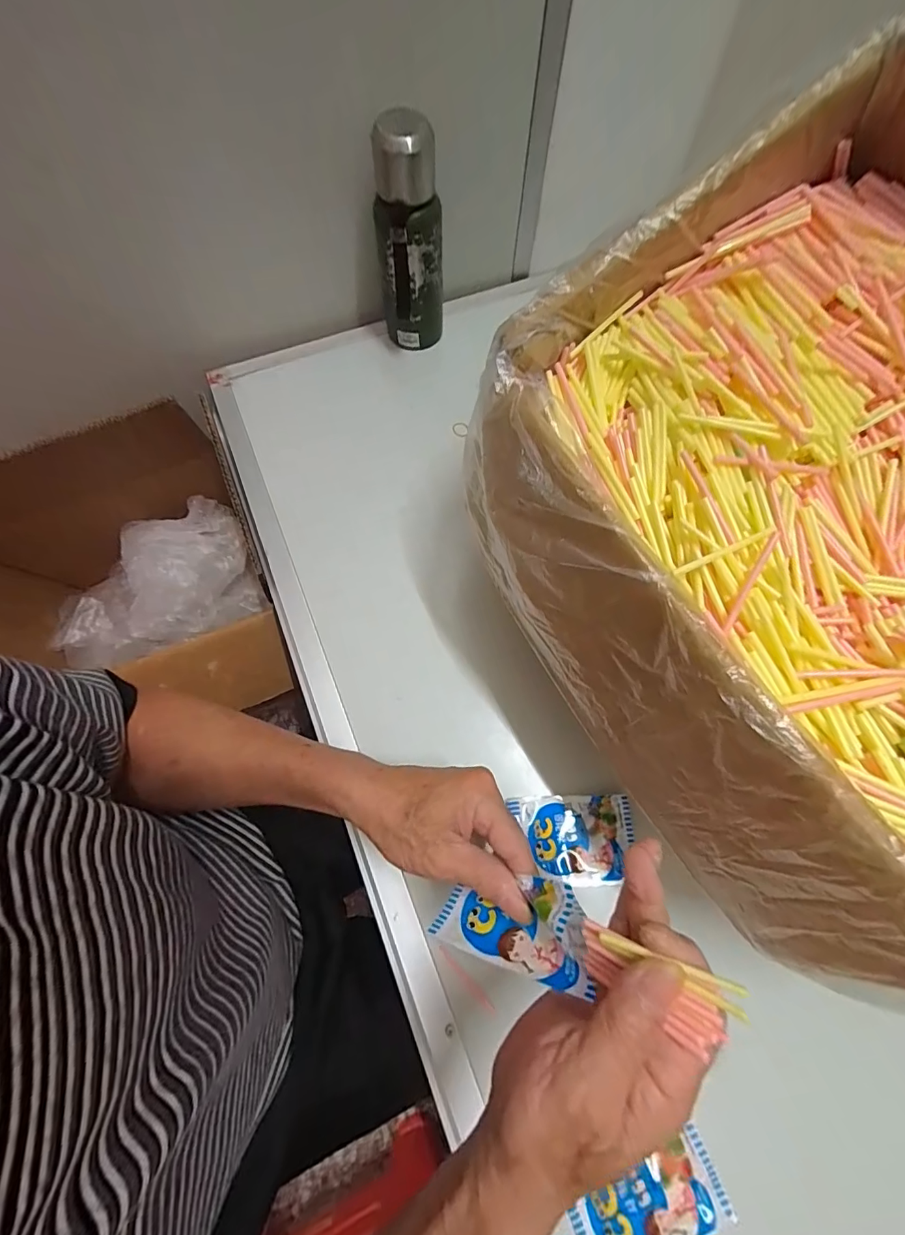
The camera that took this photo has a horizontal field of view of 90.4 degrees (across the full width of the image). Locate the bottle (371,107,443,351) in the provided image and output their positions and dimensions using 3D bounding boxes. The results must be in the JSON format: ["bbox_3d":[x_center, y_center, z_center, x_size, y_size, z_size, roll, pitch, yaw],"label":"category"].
[{"bbox_3d":[-0.050,-0.426,0.518,0.072,0.208,0.058,-10,68,-4],"label":"bottle"}]

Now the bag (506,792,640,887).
[{"bbox_3d":[0.106,0.192,0.390,0.101,0.011,0.069,-1,68,0],"label":"bag"}]

